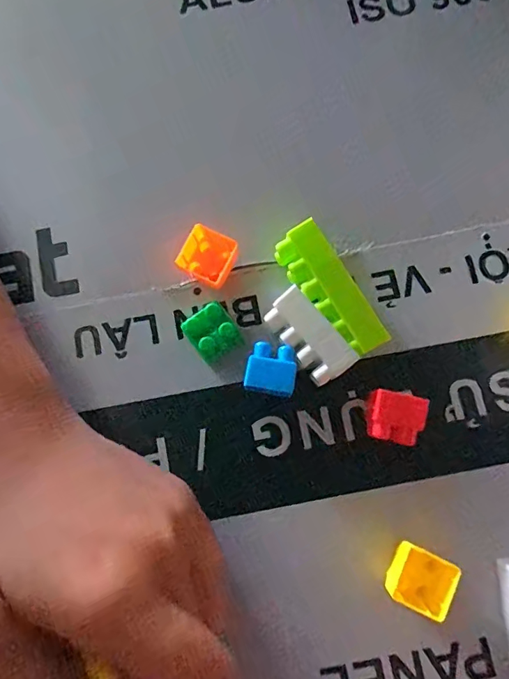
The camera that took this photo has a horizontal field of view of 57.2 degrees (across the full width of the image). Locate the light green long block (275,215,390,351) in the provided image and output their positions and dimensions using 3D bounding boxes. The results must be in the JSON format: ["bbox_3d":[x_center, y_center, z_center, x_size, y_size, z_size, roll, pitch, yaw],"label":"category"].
[{"bbox_3d":[0.030,-0.019,0.197,0.020,0.021,0.057,-30,80,-4],"label":"light green long block"}]

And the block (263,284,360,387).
[{"bbox_3d":[0.022,0.000,0.194,0.019,0.019,0.039,-40,81,-6],"label":"block"}]

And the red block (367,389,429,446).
[{"bbox_3d":[0.055,0.032,0.188,0.022,0.020,0.018,13,80,4],"label":"red block"}]

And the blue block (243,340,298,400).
[{"bbox_3d":[0.007,0.013,0.193,0.019,0.019,0.020,11,80,3],"label":"blue block"}]

